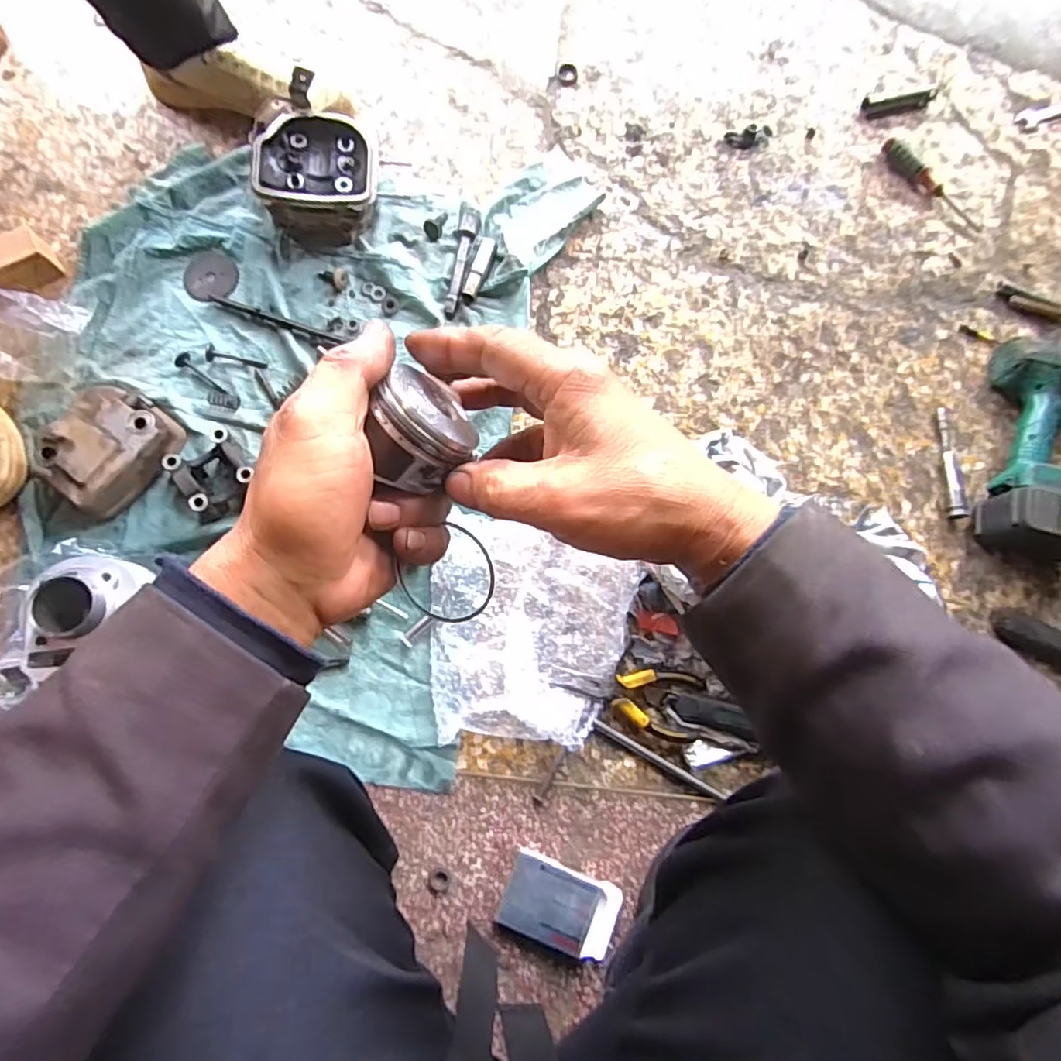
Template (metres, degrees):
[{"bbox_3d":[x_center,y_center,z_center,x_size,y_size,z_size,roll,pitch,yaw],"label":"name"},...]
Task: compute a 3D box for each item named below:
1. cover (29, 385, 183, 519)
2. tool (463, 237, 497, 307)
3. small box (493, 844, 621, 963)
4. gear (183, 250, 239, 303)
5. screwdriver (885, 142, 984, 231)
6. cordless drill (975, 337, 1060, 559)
[{"bbox_3d":[-0.454,-0.088,0.639,0.108,0.051,0.130,42,80,7],"label":"cover"},{"bbox_3d":[-0.061,-0.311,0.709,0.020,0.018,0.081,18,78,2],"label":"tool"},{"bbox_3d":[0.030,0.368,0.577,0.111,0.018,0.071,22,78,3],"label":"small box"},{"bbox_3d":[-0.384,-0.307,0.710,0.065,0.007,0.062,-17,79,-5],"label":"gear"},{"bbox_3d":[0.509,-0.438,0.746,0.025,0.023,0.160,-43,82,-9],"label":"screwdriver"},{"bbox_3d":[0.583,-0.095,0.656,0.124,0.075,0.244,14,78,2],"label":"cordless drill"}]

